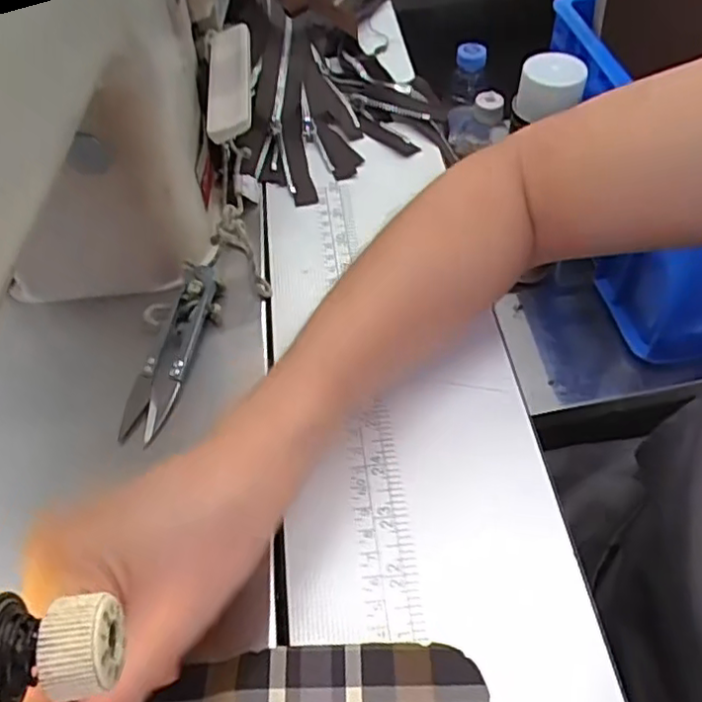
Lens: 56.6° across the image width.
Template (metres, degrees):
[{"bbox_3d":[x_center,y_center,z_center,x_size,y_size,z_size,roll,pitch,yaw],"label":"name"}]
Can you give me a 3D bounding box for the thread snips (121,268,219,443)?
[{"bbox_3d":[-0.092,-0.001,0.331,0.024,0.023,0.098,9,51,10],"label":"thread snips"}]

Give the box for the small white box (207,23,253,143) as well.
[{"bbox_3d":[-0.070,-0.157,0.377,0.026,0.013,0.120,-6,50,-3],"label":"small white box"}]

